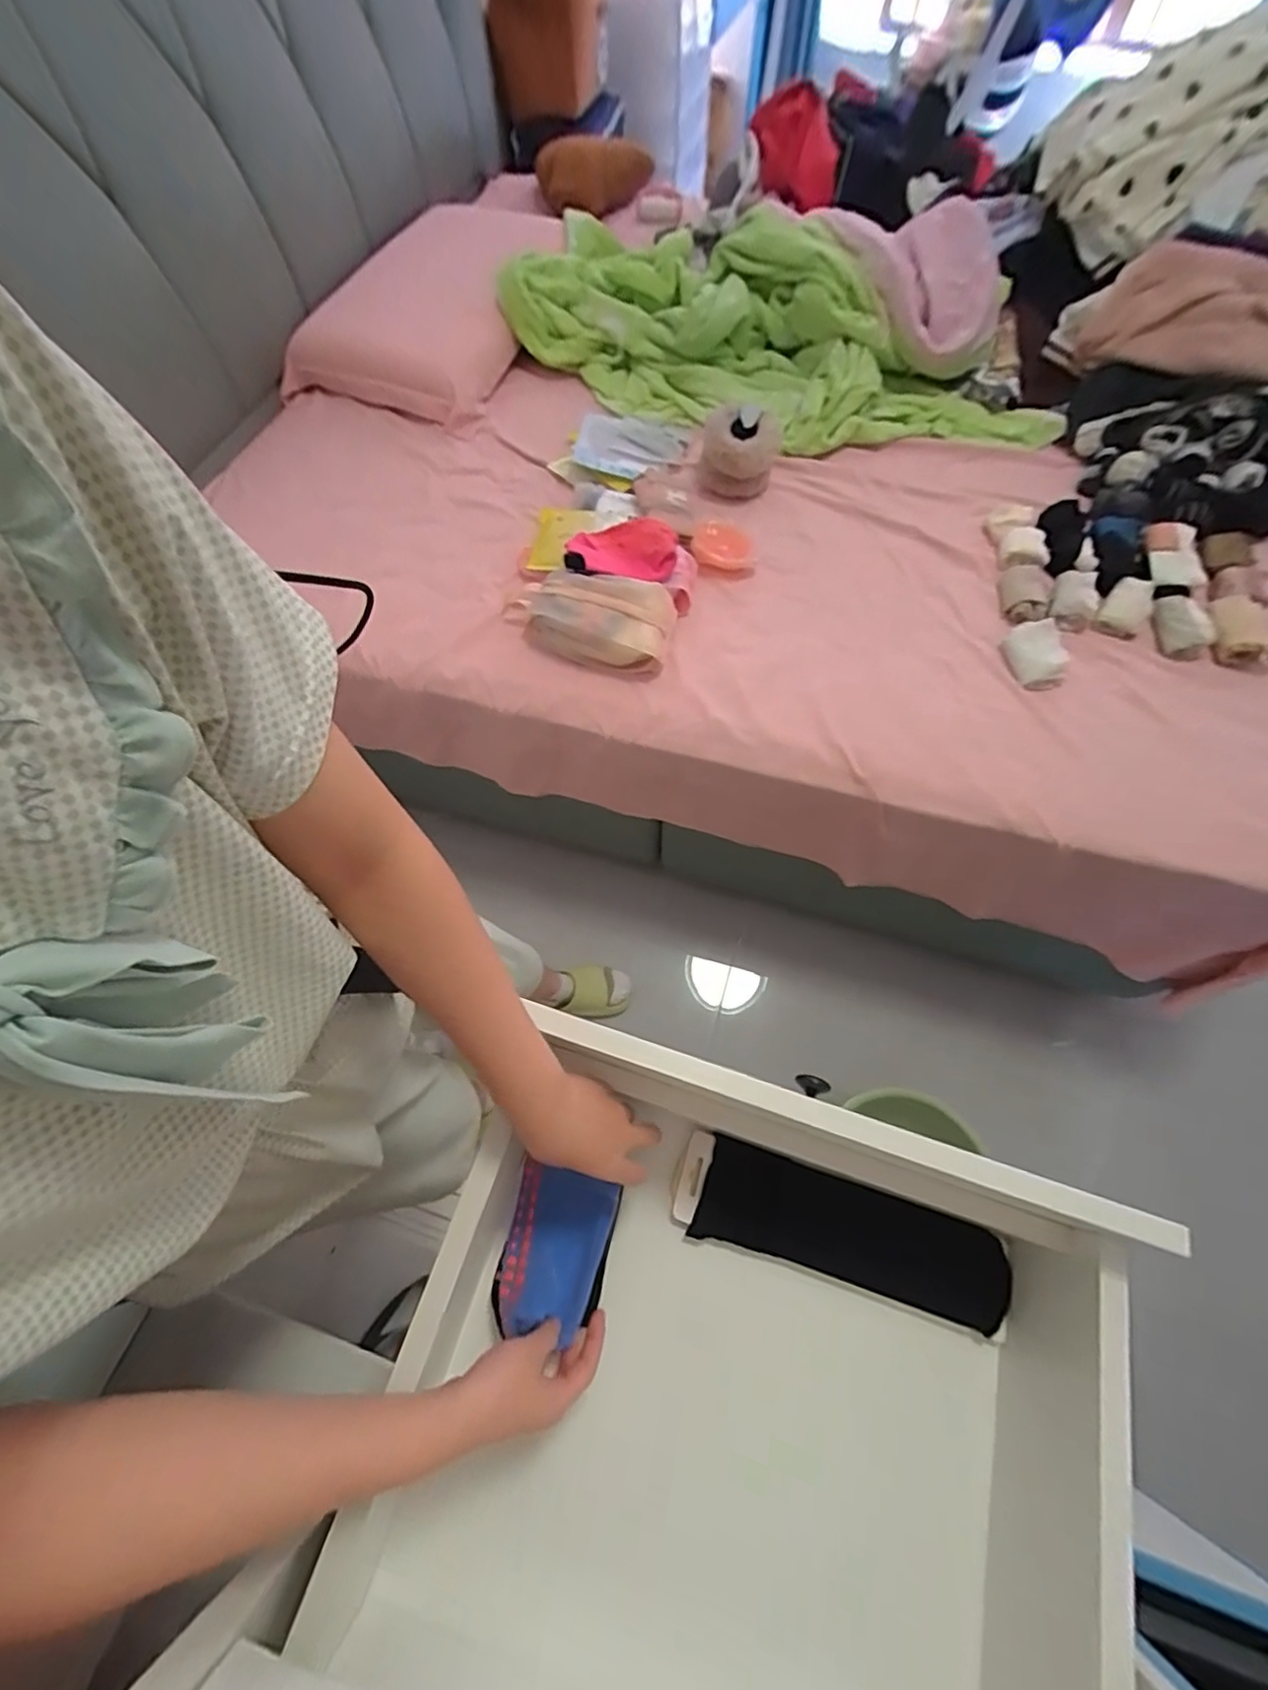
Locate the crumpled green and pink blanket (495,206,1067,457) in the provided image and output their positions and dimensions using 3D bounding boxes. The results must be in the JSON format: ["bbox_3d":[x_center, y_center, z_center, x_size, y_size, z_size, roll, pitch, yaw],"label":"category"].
[{"bbox_3d":[0.238,-1.080,1.252,1.137,0.202,0.558,33,70,15],"label":"crumpled green and pink blanket"}]

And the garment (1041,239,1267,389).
[{"bbox_3d":[1.004,-0.836,1.031,0.499,0.219,0.130,18,67,9],"label":"garment"}]

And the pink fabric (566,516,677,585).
[{"bbox_3d":[-0.023,-0.482,0.982,0.178,0.046,0.124,-3,65,-1],"label":"pink fabric"}]

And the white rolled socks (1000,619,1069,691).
[{"bbox_3d":[0.629,-0.299,0.954,0.078,0.037,0.121,-8,65,-3],"label":"white rolled socks"}]

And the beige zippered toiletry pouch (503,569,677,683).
[{"bbox_3d":[-0.077,-0.365,0.967,0.282,0.088,0.134,19,67,9],"label":"beige zippered toiletry pouch"}]

